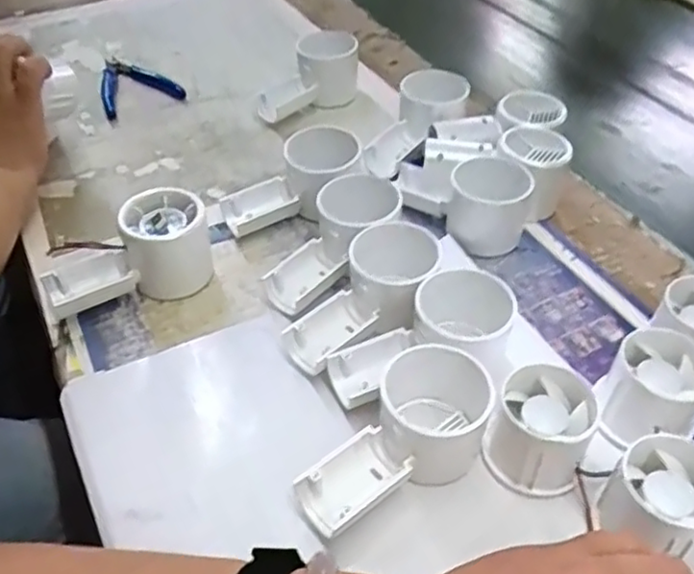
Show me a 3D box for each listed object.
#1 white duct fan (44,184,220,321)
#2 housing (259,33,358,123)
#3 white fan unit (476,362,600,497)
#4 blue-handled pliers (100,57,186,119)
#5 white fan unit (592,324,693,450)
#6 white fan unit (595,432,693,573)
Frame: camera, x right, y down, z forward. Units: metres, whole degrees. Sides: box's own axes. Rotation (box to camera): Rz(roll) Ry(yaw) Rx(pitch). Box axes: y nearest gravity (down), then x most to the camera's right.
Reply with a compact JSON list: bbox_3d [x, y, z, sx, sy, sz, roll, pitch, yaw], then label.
[{"bbox_3d":[-0.151,-0.021,0.459,0.115,0.059,0.054,-17,47,-17],"label":"white duct fan"},{"bbox_3d":[-0.037,-0.196,0.638,0.054,0.061,0.103,31,52,27],"label":"housing"},{"bbox_3d":[0.107,0.079,0.367,0.050,0.048,0.056,29,51,26],"label":"white fan unit"},{"bbox_3d":[-0.217,-0.216,0.690,0.077,0.021,0.101,-16,47,-16],"label":"blue-handled pliers"},{"bbox_3d":[0.176,0.061,0.382,0.050,0.048,0.063,32,53,28],"label":"white fan unit"},{"bbox_3d":[0.159,0.108,0.333,0.047,0.048,0.052,-3,45,-4],"label":"white fan unit"}]

